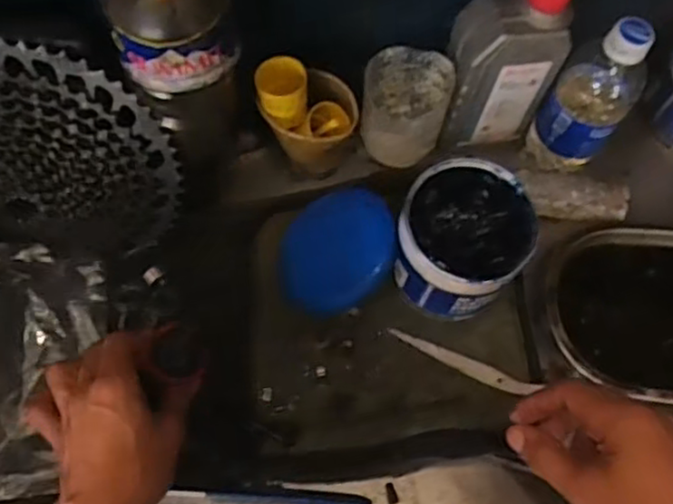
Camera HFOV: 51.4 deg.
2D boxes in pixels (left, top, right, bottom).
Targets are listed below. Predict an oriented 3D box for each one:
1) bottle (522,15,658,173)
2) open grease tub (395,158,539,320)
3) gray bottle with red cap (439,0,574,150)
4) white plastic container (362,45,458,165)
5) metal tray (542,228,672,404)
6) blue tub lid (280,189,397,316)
[{"bbox_3d":[0.209,-0.126,0.578,0.065,0.161,0.054,33,68,13],"label":"bottle"},{"bbox_3d":[0.098,-0.011,0.546,0.098,0.076,0.102,1,64,-2],"label":"open grease tub"},{"bbox_3d":[0.136,-0.153,0.569,0.081,0.164,0.056,-2,65,-3],"label":"gray bottle with red cap"},{"bbox_3d":[0.057,-0.118,0.601,0.072,0.092,0.066,9,64,2],"label":"white plastic container"},{"bbox_3d":[0.283,0.054,0.584,0.219,0.034,0.151,5,64,0],"label":"metal tray"},{"bbox_3d":[0.001,-0.003,0.579,0.096,0.006,0.101,-6,67,14],"label":"blue tub lid"}]

